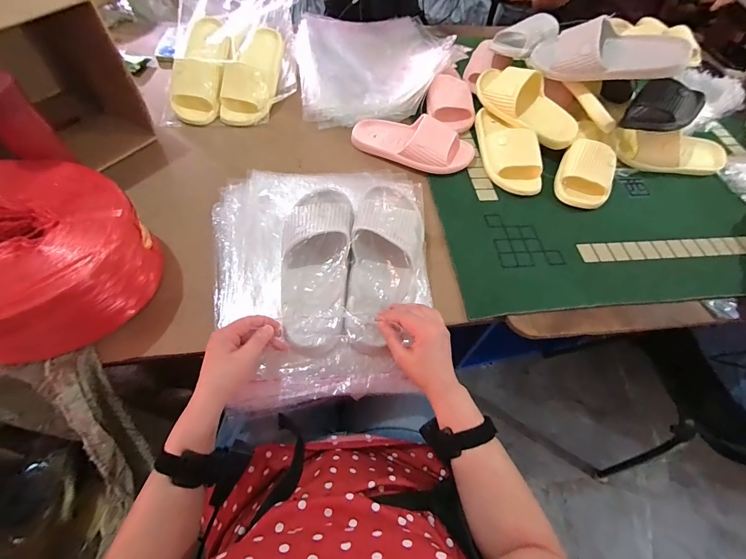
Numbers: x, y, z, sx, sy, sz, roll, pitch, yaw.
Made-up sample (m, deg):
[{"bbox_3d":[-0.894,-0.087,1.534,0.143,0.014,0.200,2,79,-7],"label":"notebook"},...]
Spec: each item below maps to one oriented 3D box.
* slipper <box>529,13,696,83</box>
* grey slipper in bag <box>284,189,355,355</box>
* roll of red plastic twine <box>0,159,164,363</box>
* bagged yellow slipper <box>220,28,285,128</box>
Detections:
[{"bbox_3d":[0.460,-0.450,0.712,0.274,0.085,0.112,19,78,28],"label":"slipper"},{"bbox_3d":[-0.087,-0.034,0.551,0.101,0.071,0.283,1,70,-3],"label":"grey slipper in bag"},{"bbox_3d":[-0.455,-0.023,0.487,0.263,0.137,0.242,1,59,-2],"label":"roll of red plastic twine"},{"bbox_3d":[-0.254,-0.453,0.780,0.100,0.060,0.253,15,75,6],"label":"bagged yellow slipper"}]

